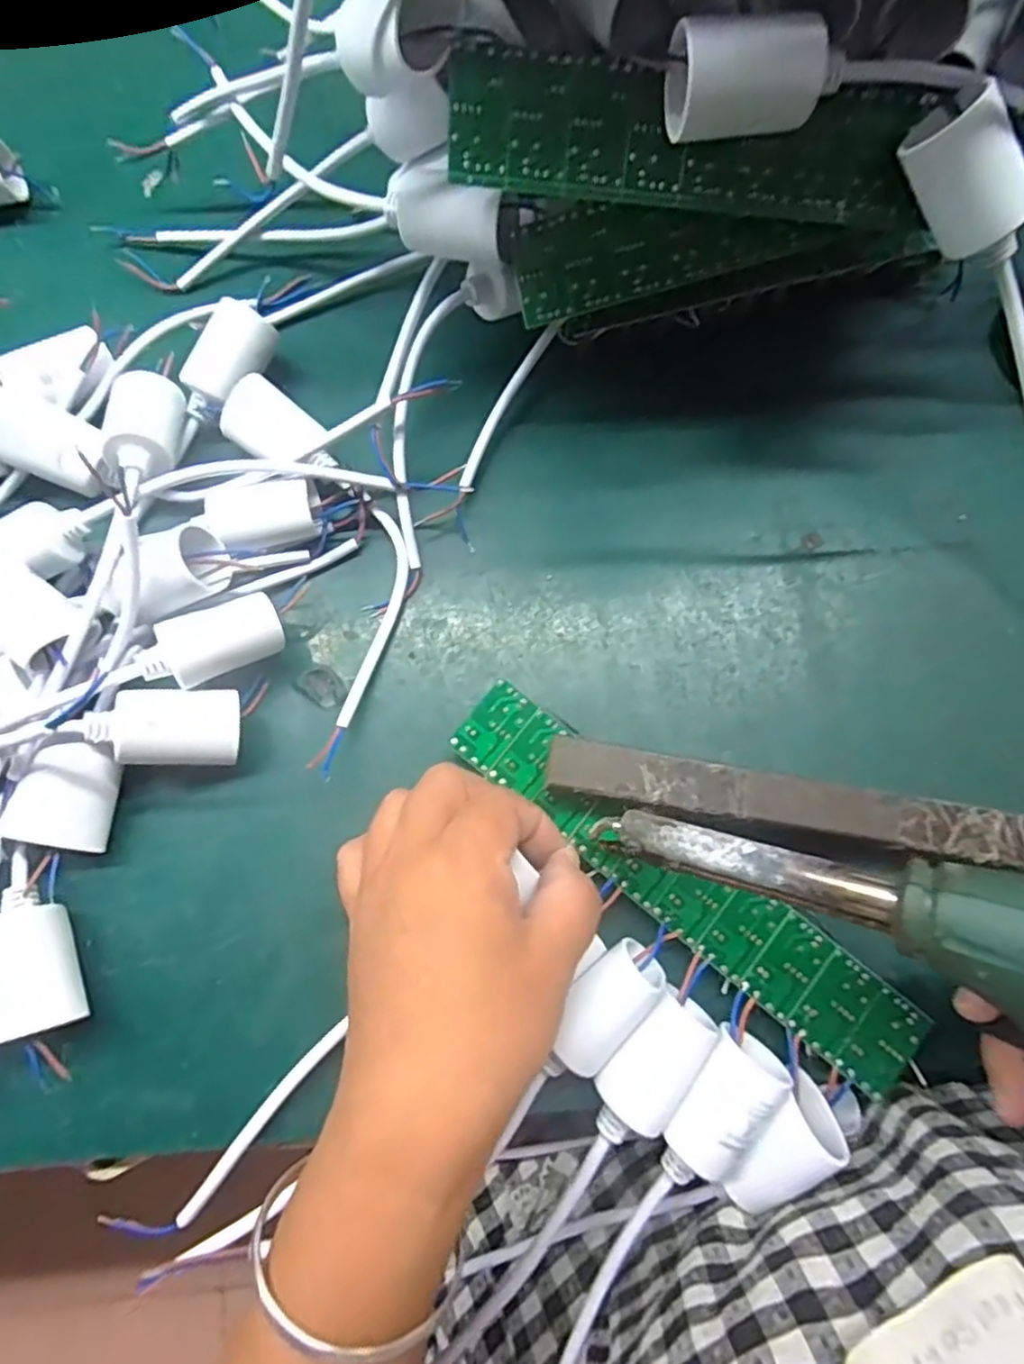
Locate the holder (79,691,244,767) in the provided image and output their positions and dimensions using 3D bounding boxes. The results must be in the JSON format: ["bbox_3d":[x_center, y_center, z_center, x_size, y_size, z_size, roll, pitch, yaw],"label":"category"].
[{"bbox_3d":[-0.135,0.019,0.261,0.050,0.028,0.029,3,77,-32],"label":"holder"}]

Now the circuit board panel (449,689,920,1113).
[{"bbox_3d":[0.064,0.074,0.258,0.199,0.005,0.036,40,85,9],"label":"circuit board panel"}]

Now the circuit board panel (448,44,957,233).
[{"bbox_3d":[0.063,-0.188,0.231,0.166,0.008,0.039,2,119,-6],"label":"circuit board panel"}]

